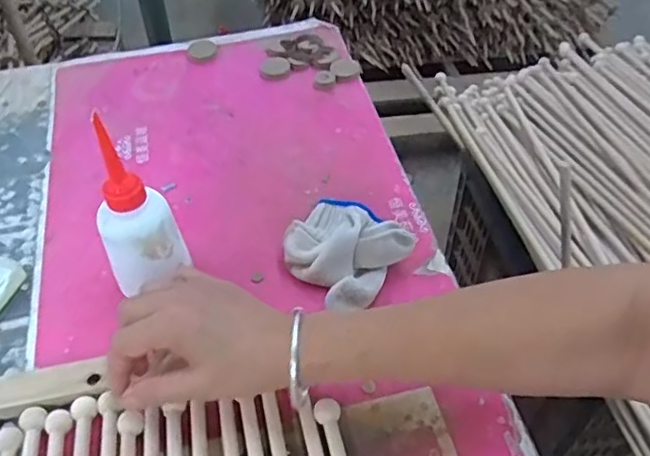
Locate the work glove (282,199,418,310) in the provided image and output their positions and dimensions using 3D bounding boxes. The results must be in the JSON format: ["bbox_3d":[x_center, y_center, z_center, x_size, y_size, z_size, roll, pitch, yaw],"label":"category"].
[{"bbox_3d":[0.016,0.012,0.528,0.093,0.048,0.112,-25,52,-20],"label":"work glove"}]

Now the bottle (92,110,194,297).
[{"bbox_3d":[-0.142,0.002,0.468,0.051,0.151,0.056,18,51,16],"label":"bottle"}]

